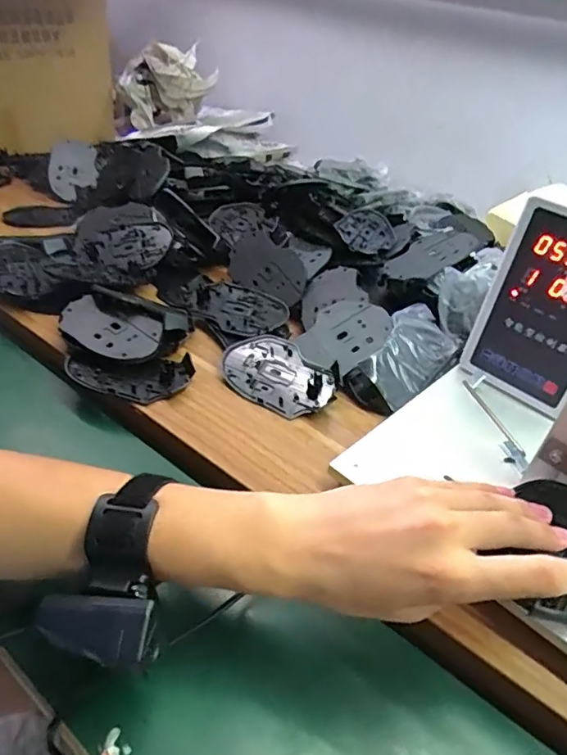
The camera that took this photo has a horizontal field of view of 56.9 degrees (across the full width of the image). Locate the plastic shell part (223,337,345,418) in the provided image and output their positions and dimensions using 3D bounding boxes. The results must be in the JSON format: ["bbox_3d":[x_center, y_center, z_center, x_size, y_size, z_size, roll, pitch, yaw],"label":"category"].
[{"bbox_3d":[-0.003,-0.004,0.499,0.108,0.015,0.072,32,50,24],"label":"plastic shell part"}]

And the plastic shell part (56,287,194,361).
[{"bbox_3d":[-0.161,-0.049,0.517,0.117,0.030,0.081,13,45,8],"label":"plastic shell part"}]

